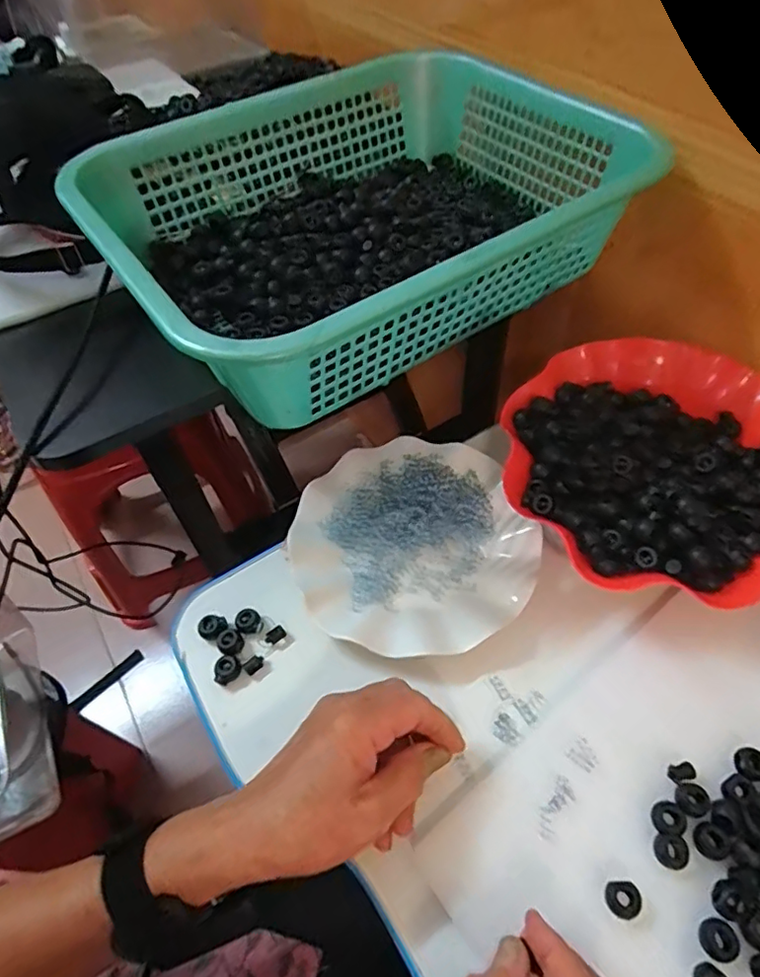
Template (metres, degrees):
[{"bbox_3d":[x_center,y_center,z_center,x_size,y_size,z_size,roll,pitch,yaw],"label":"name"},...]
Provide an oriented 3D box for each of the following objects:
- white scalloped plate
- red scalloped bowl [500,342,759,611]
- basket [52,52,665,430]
[{"bbox_3d":[0.023,0.040,0.432,0.173,0.020,0.175,-2,54,2],"label":"white scalloped plate"},{"bbox_3d":[0.206,-0.012,0.430,0.212,0.059,0.216,-2,54,2],"label":"red scalloped bowl"},{"bbox_3d":[-0.014,-0.211,0.448,0.373,0.098,0.282,-32,59,-18],"label":"basket"}]

